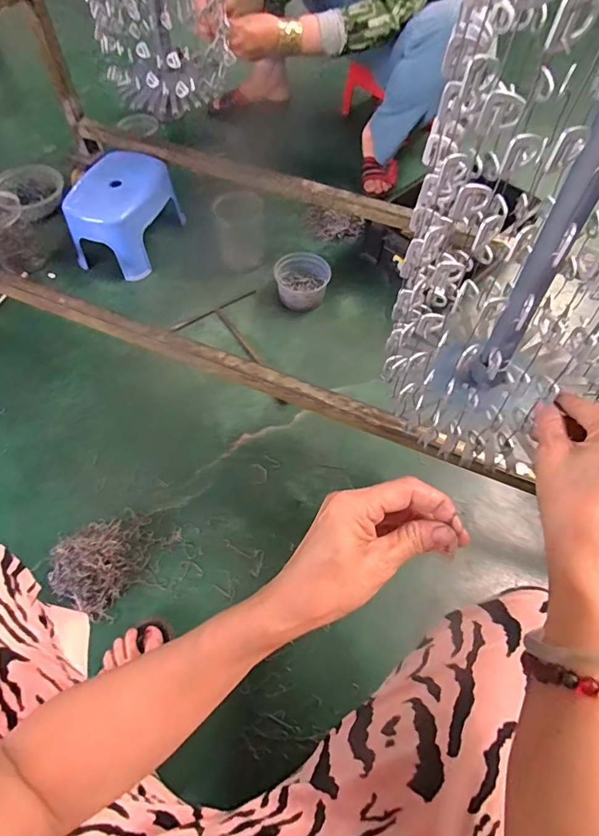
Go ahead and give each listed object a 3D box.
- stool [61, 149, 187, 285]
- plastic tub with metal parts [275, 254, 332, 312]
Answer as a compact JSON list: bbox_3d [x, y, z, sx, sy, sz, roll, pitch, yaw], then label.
[{"bbox_3d":[-0.392,-0.451,1.023,0.174,0.145,0.235,19,63,10],"label":"stool"},{"bbox_3d":[0.006,-0.293,0.983,0.116,0.059,0.112,0,61,-1],"label":"plastic tub with metal parts"}]

